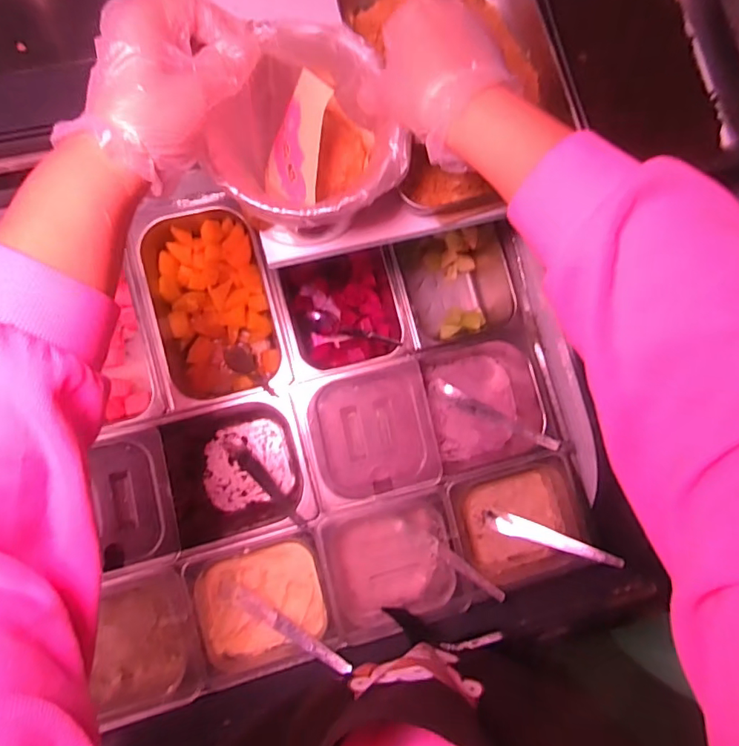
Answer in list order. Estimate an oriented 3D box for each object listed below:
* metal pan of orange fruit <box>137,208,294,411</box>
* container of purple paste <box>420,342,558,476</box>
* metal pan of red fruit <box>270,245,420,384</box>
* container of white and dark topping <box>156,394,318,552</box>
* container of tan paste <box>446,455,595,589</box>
[{"bbox_3d":[-0.211,-0.089,0.682,0.162,0.102,0.250,-15,85,-8],"label":"metal pan of orange fruit"},{"bbox_3d":[0.163,0.043,0.710,0.151,0.077,0.160,-9,84,-7],"label":"container of purple paste"},{"bbox_3d":[-0.042,-0.095,0.698,0.173,0.102,0.189,-14,85,-8],"label":"metal pan of red fruit"},{"bbox_3d":[-0.183,0.131,0.668,0.199,0.103,0.172,-15,85,-8],"label":"container of white and dark topping"},{"bbox_3d":[0.193,0.203,0.674,0.172,0.076,0.155,-15,85,-8],"label":"container of tan paste"}]

